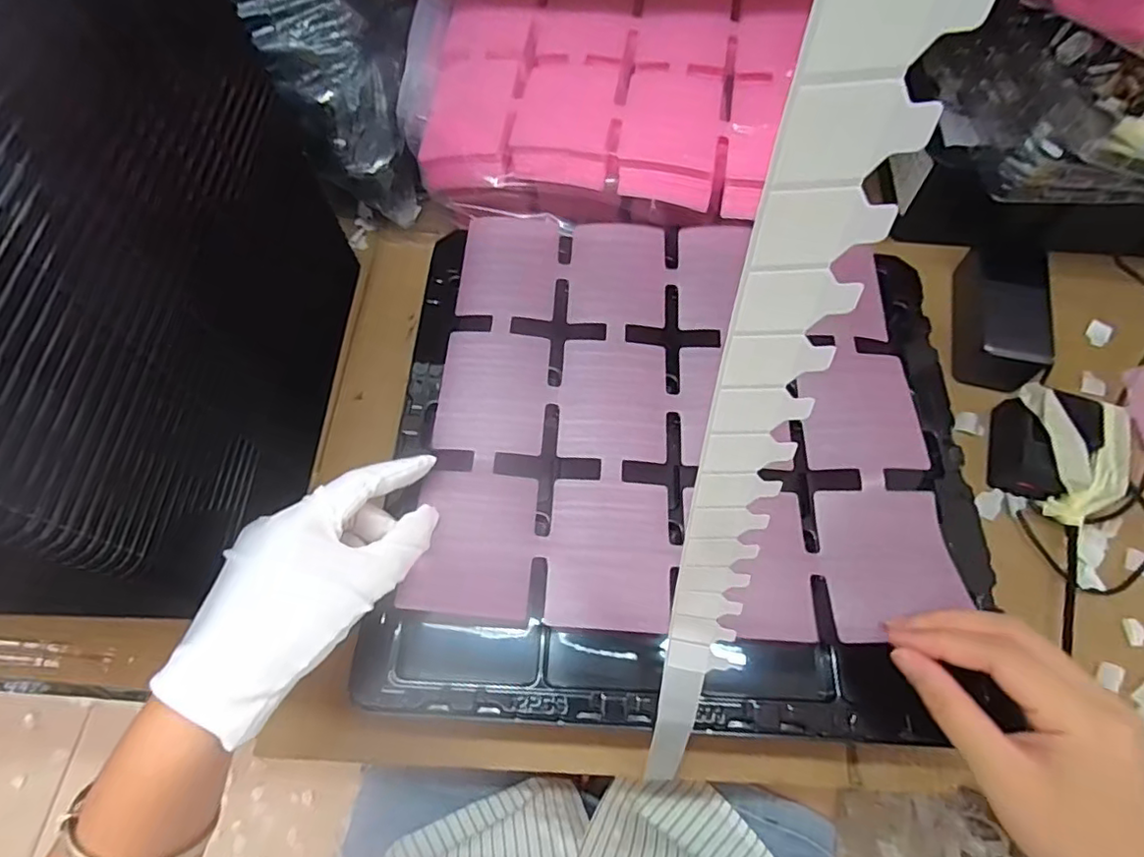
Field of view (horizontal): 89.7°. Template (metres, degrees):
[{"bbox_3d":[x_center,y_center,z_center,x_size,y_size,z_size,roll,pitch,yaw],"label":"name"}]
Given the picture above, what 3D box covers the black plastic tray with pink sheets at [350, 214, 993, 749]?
[{"bbox_3d":[0.071,0.002,0.374,0.358,0.021,0.342,3,66,0],"label":"black plastic tray with pink sheets"}]

